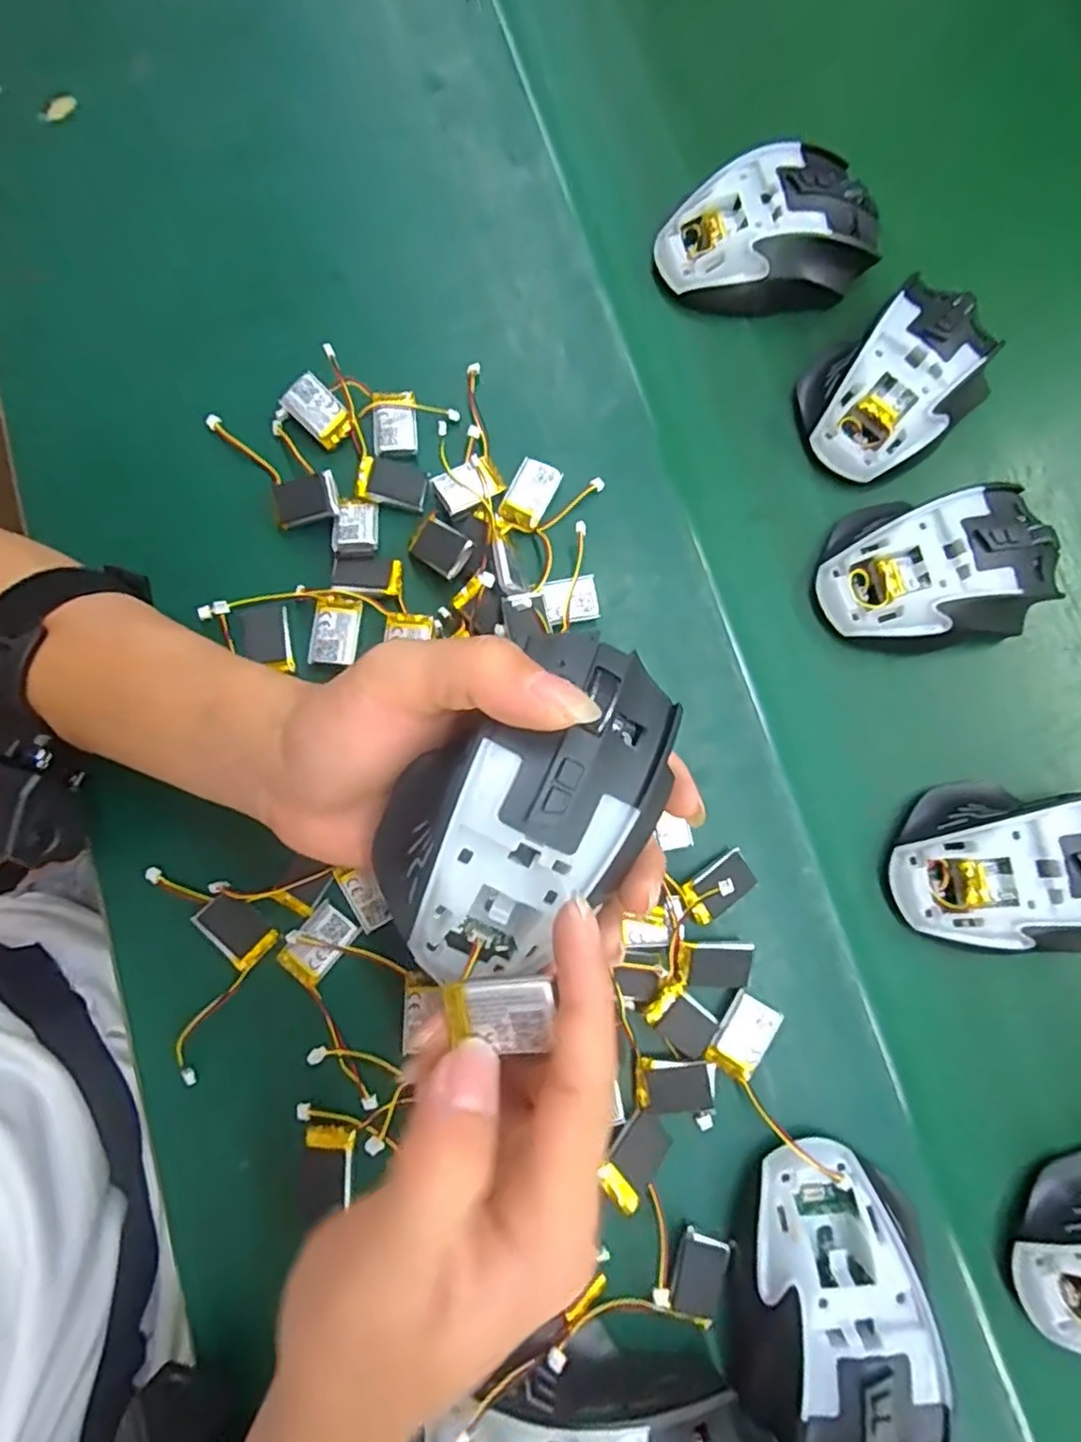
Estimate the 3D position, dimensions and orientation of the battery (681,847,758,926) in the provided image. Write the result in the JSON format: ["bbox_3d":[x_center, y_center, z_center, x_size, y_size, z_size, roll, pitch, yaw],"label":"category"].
[{"bbox_3d":[0.077,0.072,0.287,0.031,0.010,0.021,-34,83,-8],"label":"battery"}]

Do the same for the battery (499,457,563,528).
[{"bbox_3d":[-0.005,-0.108,0.317,0.020,0.009,0.030,26,80,2],"label":"battery"}]

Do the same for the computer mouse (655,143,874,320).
[{"bbox_3d":[0.118,-0.251,0.343,0.112,0.037,0.069,-16,81,-6],"label":"computer mouse"}]

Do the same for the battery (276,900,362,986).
[{"bbox_3d":[-0.092,0.091,0.275,0.022,0.004,0.030,41,80,5],"label":"battery"}]

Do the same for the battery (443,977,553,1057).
[{"bbox_3d":[-0.011,0.079,0.182,0.030,0.005,0.017,-9,83,13],"label":"battery"}]

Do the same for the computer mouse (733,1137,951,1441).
[{"bbox_3d":[0.110,0.228,0.247,0.066,0.034,0.119,-2,80,-3],"label":"computer mouse"}]

